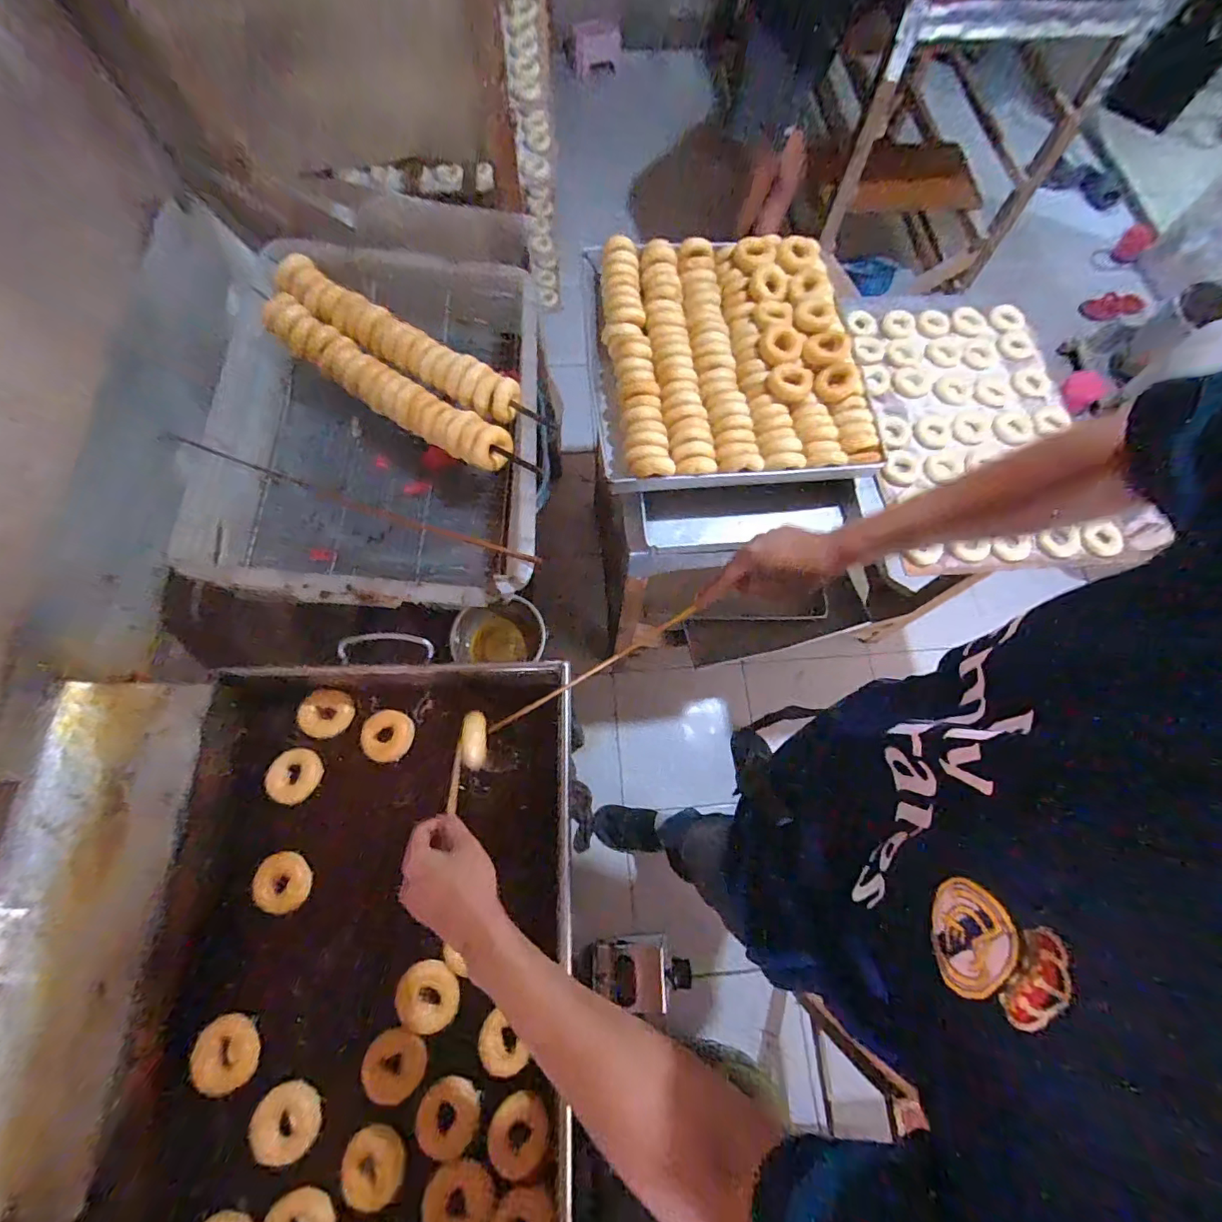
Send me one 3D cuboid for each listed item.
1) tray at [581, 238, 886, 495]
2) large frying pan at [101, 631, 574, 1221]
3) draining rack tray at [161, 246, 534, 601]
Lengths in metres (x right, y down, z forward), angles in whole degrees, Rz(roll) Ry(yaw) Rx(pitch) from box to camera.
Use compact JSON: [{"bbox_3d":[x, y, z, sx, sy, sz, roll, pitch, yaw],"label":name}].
[{"bbox_3d":[0.195,-0.459,0.925,0.446,0.069,0.513,-4,71,-3],"label":"tray"},{"bbox_3d":[-0.288,0.493,0.591,0.447,0.103,0.831,-1,70,-2],"label":"large frying pan"},{"bbox_3d":[-0.373,-0.319,0.866,0.506,0.149,0.656,0,70,-2],"label":"draining rack tray"}]

